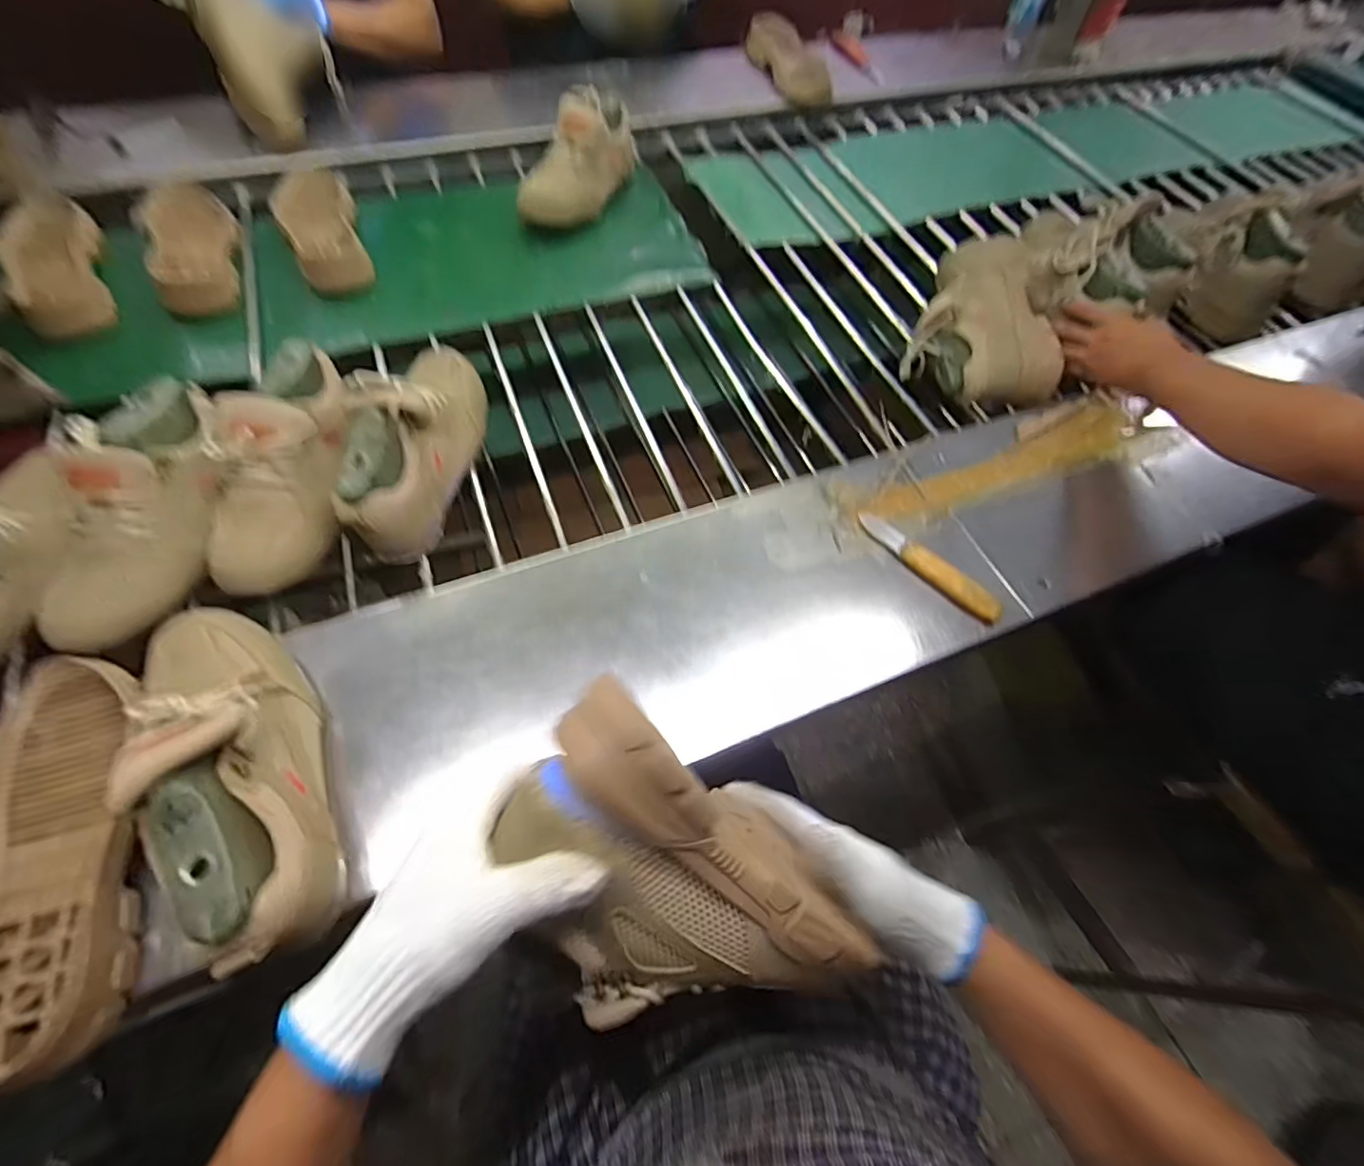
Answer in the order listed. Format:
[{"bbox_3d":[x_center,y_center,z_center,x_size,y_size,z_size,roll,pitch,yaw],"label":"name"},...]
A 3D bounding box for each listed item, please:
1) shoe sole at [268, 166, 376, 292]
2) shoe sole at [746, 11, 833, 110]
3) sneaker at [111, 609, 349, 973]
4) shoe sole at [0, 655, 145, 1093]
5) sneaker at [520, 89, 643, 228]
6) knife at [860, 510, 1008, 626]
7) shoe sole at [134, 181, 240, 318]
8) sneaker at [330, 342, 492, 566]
[{"bbox_3d":[-0.504,-0.501,0.810,0.105,0.052,0.227,-19,66,-15],"label":"shoe sole"},{"bbox_3d":[0.213,-1.020,1.124,0.111,0.032,0.262,-20,74,-9],"label":"shoe sole"},{"bbox_3d":[-0.310,0.123,0.404,0.082,0.120,0.263,-28,67,-18],"label":"sneaker"},{"bbox_3d":[-0.438,0.179,0.399,0.105,0.044,0.275,-16,64,-13],"label":"shoe sole"},{"bbox_3d":[-0.158,-0.653,0.885,0.104,0.126,0.225,21,62,5],"label":"sneaker"},{"bbox_3d":[0.249,-0.020,0.584,0.025,0.021,0.163,-37,70,-21],"label":"knife"},{"bbox_3d":[-0.661,-0.464,0.781,0.097,0.049,0.265,-23,67,-17],"label":"shoe sole"},{"bbox_3d":[-0.272,-0.155,0.593,0.096,0.122,0.256,2,61,-3],"label":"sneaker"}]

